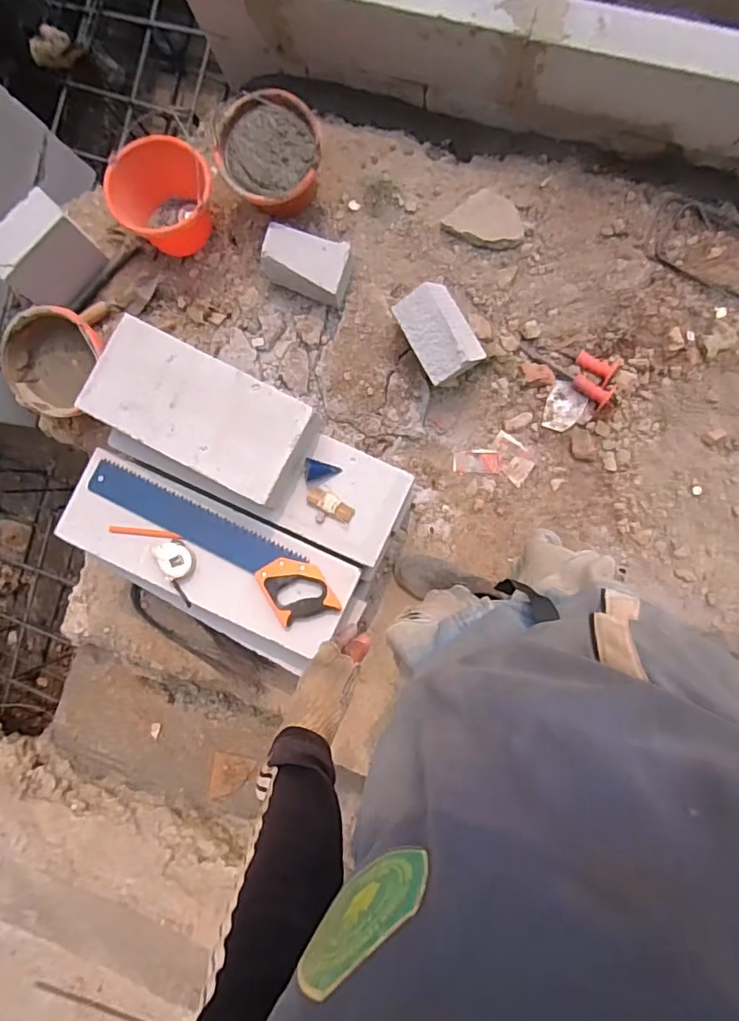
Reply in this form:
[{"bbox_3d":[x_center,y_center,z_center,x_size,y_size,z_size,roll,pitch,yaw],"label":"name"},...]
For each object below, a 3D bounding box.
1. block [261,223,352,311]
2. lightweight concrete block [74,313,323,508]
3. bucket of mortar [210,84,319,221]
[{"bbox_3d":[-0.154,-0.583,1.309,0.209,0.105,0.129,17,93,5],"label":"block"},{"bbox_3d":[-0.316,-0.185,1.036,0.404,0.093,0.205,29,96,5],"label":"lightweight concrete block"},{"bbox_3d":[-0.227,-0.817,1.285,0.233,0.148,0.229,0,91,6],"label":"bucket of mortar"}]

